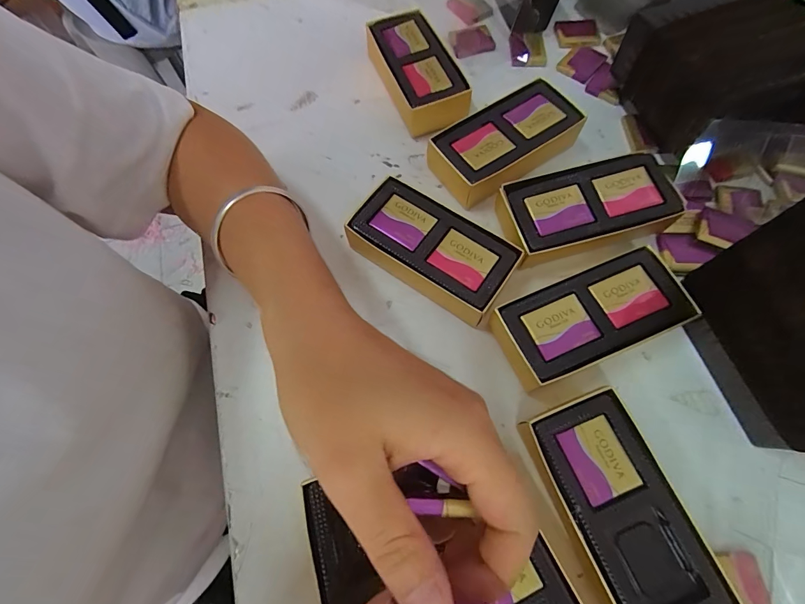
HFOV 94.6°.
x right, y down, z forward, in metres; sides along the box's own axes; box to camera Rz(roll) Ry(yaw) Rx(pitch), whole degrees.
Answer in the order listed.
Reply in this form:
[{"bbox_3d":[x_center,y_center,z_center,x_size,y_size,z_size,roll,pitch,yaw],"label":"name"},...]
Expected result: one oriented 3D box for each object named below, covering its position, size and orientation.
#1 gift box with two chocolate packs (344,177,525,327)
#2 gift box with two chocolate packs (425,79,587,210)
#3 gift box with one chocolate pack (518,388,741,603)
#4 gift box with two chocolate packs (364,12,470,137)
[{"bbox_3d":[0.019,-0.035,0.269,0.114,0.033,0.064,33,74,14],"label":"gift box with two chocolate packs"},{"bbox_3d":[0.083,-0.125,0.300,0.116,0.032,0.061,-29,70,-8],"label":"gift box with two chocolate packs"},{"bbox_3d":[0.115,0.114,0.207,0.063,0.031,0.112,-20,69,-5],"label":"gift box with one chocolate pack"},{"bbox_3d":[0.013,-0.203,0.333,0.059,0.034,0.118,-24,70,-6],"label":"gift box with two chocolate packs"}]

